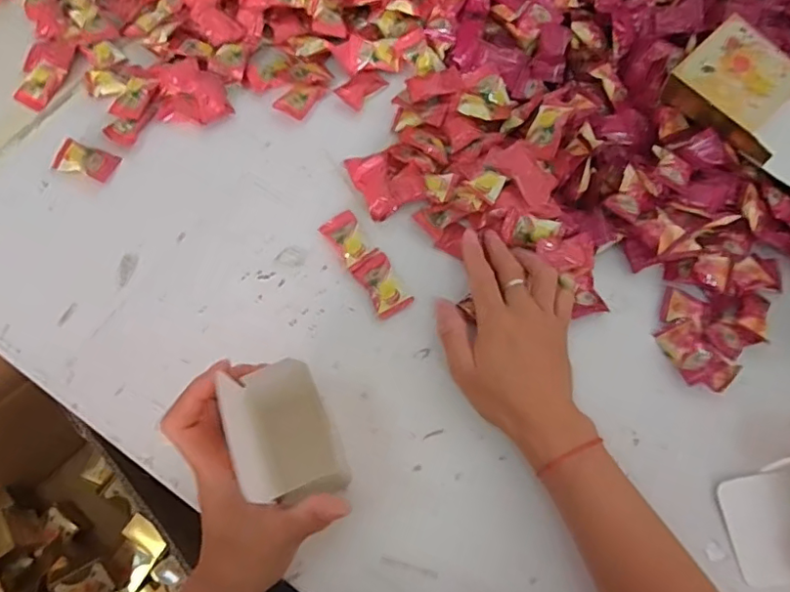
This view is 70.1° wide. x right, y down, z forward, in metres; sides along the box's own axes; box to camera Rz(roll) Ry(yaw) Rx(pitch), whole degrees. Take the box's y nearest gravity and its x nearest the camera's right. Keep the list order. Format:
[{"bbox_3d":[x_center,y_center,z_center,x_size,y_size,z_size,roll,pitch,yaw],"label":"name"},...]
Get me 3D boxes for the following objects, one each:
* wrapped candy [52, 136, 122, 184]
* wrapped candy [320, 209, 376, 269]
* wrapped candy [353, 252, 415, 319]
[{"bbox_3d":[-0.270,-0.118,0.491,0.050,0.010,0.030,16,67,5],"label":"wrapped candy"},{"bbox_3d":[-0.037,-0.046,0.462,0.028,0.010,0.047,-32,72,-15],"label":"wrapped candy"},{"bbox_3d":[-0.010,-0.009,0.451,0.030,0.013,0.049,-28,71,-13],"label":"wrapped candy"}]

